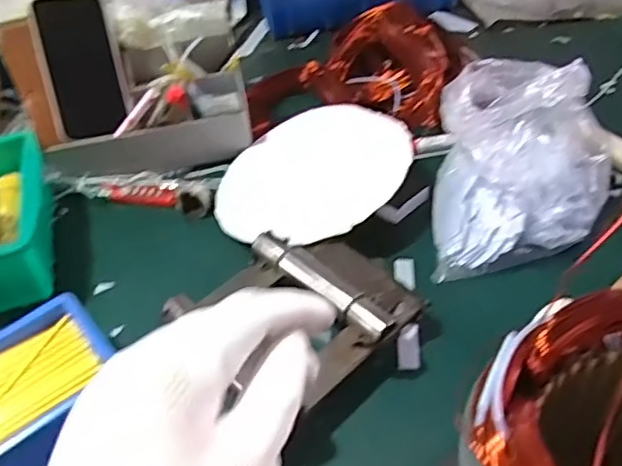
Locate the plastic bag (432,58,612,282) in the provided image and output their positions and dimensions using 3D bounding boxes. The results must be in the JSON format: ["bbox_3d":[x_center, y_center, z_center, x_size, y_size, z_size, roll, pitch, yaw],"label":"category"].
[{"bbox_3d":[0.191,-0.080,0.523,0.151,0.120,0.226,3,46,9],"label":"plastic bag"}]

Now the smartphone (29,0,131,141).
[{"bbox_3d":[-0.232,-0.170,0.597,0.071,0.139,0.009,-15,9,-19],"label":"smartphone"}]

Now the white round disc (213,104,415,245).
[{"bbox_3d":[0.000,-0.060,0.568,0.191,0.006,0.184,-13,42,12],"label":"white round disc"}]

